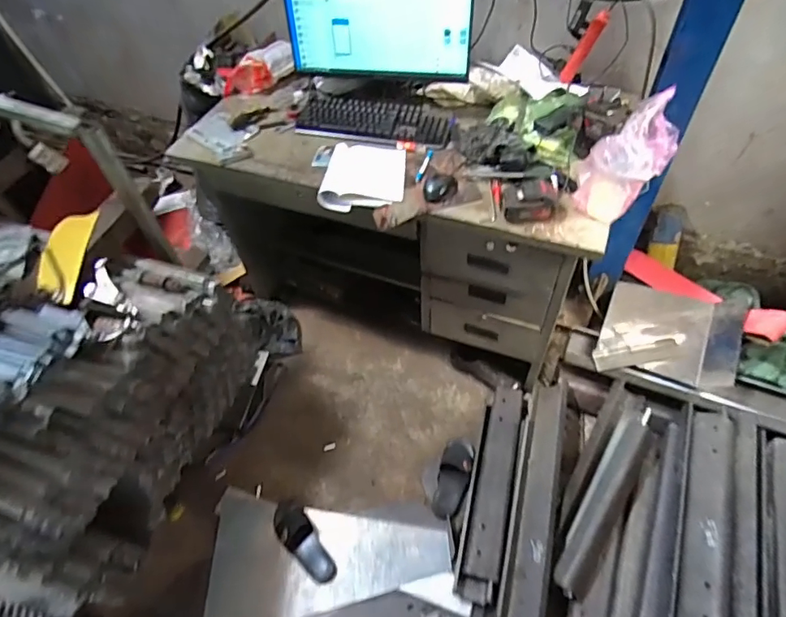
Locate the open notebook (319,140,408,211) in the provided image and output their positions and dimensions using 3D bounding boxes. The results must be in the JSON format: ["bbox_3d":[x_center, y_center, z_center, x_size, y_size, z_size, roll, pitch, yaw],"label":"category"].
[{"bbox_3d":[-0.072,-0.340,1.274,0.204,0.032,0.217,1,53,4],"label":"open notebook"}]

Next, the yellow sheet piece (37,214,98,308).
[{"bbox_3d":[-0.769,-0.128,1.166,0.118,0.013,0.280,-11,53,-5],"label":"yellow sheet piece"}]

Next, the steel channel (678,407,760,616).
[{"bbox_3d":[0.850,0.529,1.283,0.158,0.056,0.595,18,56,16],"label":"steel channel"}]

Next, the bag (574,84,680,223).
[{"bbox_3d":[0.498,-0.316,1.066,0.166,0.228,0.154,21,57,18],"label":"bag"}]

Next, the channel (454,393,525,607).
[{"bbox_3d":[0.301,0.521,1.505,0.116,0.076,0.656,11,54,11],"label":"channel"}]

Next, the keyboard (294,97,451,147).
[{"bbox_3d":[-0.057,-0.526,1.387,0.444,0.043,0.172,12,55,12],"label":"keyboard"}]

